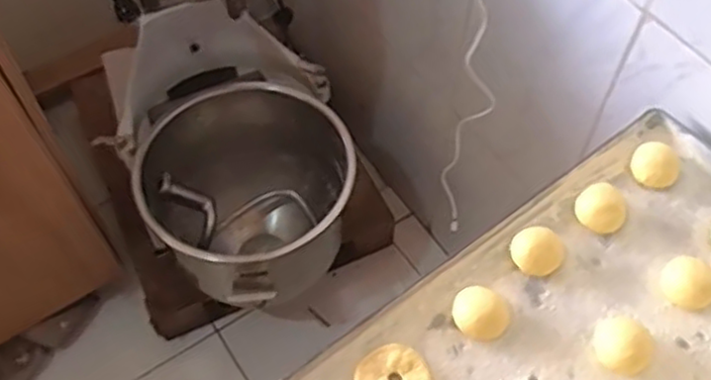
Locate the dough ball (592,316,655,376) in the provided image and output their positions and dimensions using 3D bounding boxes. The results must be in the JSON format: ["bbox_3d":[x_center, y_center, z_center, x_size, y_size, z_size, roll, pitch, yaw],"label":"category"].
[{"bbox_3d":[0.224,0.129,0.596,0.043,0.033,0.049,-37,64,-23],"label":"dough ball"}]

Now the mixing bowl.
[{"bbox_3d":[-0.177,0.034,1.231,0.337,0.325,0.349,0,56,-1],"label":"mixing bowl"}]

